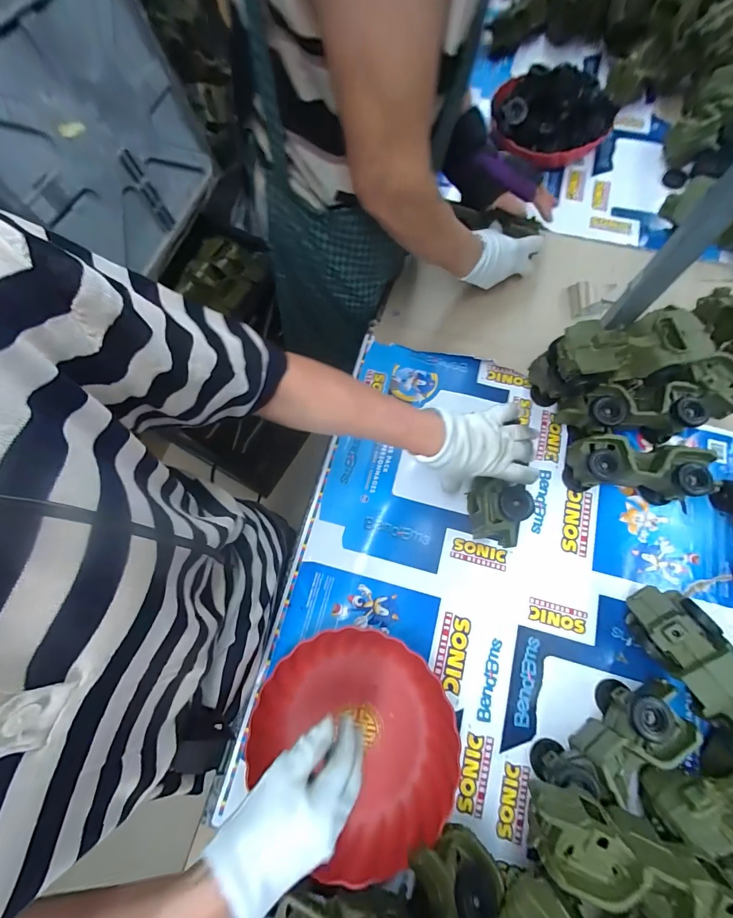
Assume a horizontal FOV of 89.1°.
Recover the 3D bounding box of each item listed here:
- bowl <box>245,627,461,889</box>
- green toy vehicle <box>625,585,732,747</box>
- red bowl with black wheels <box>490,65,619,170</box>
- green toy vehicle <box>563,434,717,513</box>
[{"bbox_3d":[-0.010,0.335,0.457,0.225,0.057,0.234,-1,72,2],"label":"bowl"},{"bbox_3d":[0.397,0.242,0.433,0.086,0.070,0.190,-39,53,9],"label":"green toy vehicle"},{"bbox_3d":[0.365,-0.673,0.752,0.226,0.093,0.215,-1,72,2],"label":"red bowl with black wheels"},{"bbox_3d":[0.381,0.016,0.530,0.177,0.083,0.065,8,72,5],"label":"green toy vehicle"}]

